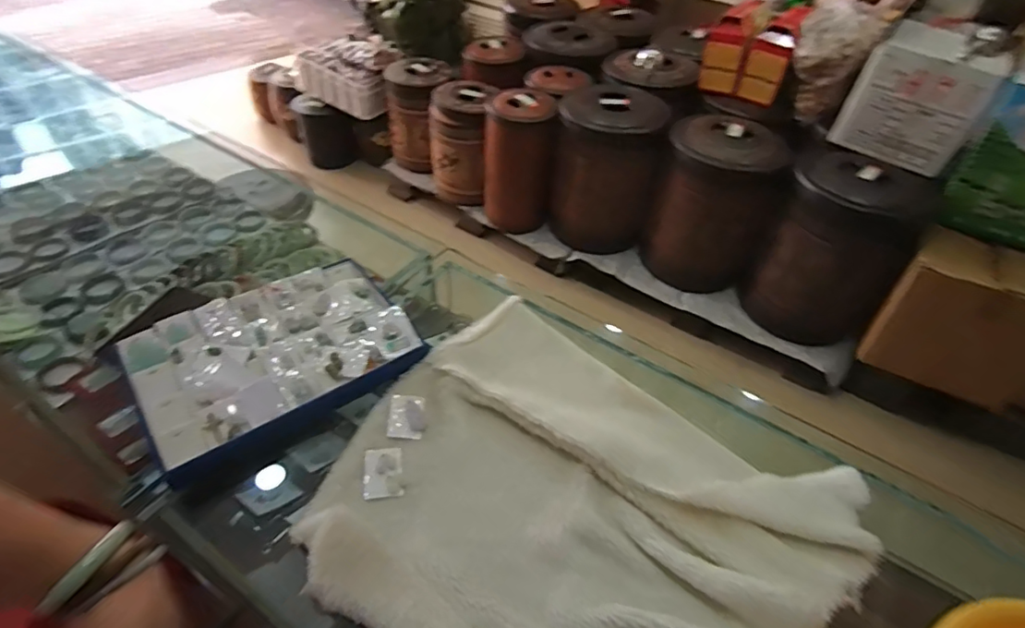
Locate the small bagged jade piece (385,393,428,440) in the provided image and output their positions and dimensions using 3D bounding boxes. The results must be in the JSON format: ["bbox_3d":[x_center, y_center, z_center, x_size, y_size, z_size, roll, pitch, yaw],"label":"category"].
[{"bbox_3d":[-0.139,0.136,0.731,0.049,0.005,0.064,3,46,-1],"label":"small bagged jade piece"}]

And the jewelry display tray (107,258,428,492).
[{"bbox_3d":[-0.329,0.052,0.776,0.349,0.045,0.252,-28,54,-27],"label":"jewelry display tray"}]

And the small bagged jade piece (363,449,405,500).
[{"bbox_3d":[-0.159,0.193,0.674,0.046,0.008,0.065,-7,47,-10],"label":"small bagged jade piece"}]

